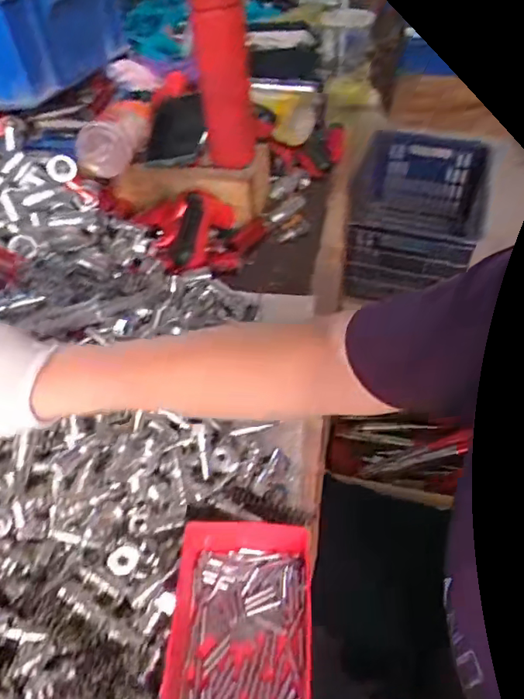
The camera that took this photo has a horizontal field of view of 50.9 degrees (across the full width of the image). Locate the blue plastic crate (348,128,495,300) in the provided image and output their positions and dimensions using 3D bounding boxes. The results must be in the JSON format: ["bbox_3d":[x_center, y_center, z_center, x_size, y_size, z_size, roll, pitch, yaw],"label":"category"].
[{"bbox_3d":[0.445,-0.363,1.607,0.356,0.278,0.523,9,48,12],"label":"blue plastic crate"}]

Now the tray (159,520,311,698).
[{"bbox_3d":[-0.020,0.225,0.410,0.109,0.054,0.203,1,47,4],"label":"tray"}]

